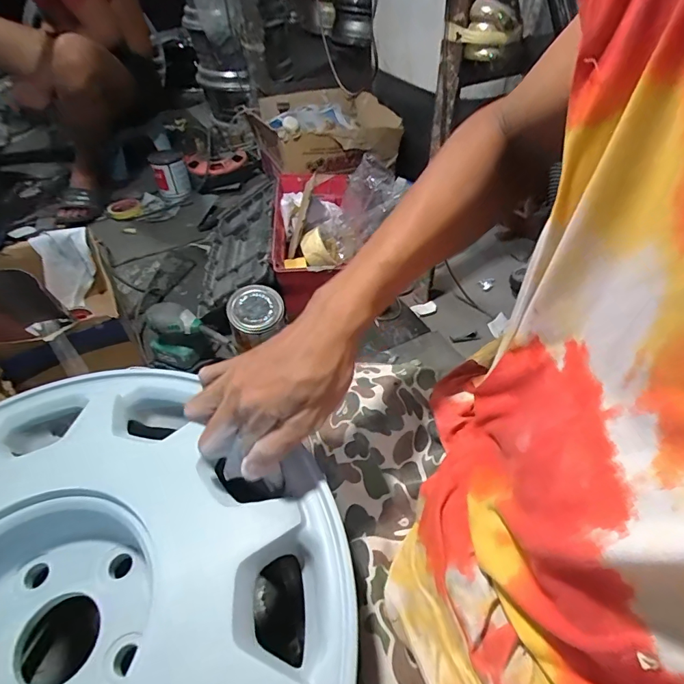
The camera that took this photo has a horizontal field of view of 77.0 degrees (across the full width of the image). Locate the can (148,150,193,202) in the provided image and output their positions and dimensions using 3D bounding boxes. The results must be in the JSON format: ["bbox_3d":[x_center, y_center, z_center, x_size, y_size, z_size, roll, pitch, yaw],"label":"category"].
[{"bbox_3d":[-0.554,-0.539,1.401,0.104,0.130,0.101,-18,48,-14],"label":"can"}]

